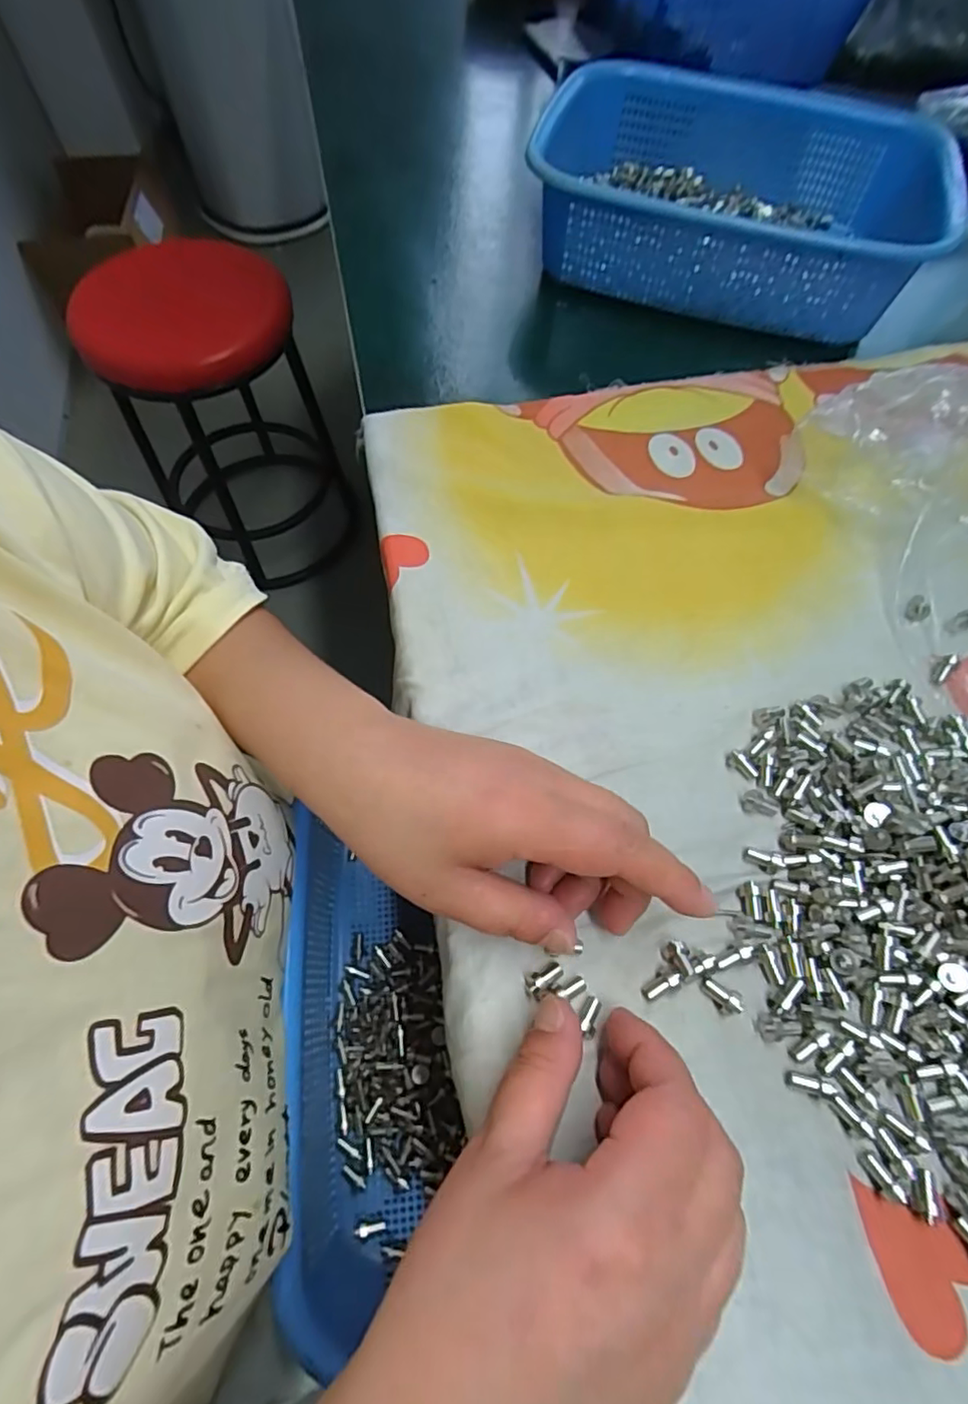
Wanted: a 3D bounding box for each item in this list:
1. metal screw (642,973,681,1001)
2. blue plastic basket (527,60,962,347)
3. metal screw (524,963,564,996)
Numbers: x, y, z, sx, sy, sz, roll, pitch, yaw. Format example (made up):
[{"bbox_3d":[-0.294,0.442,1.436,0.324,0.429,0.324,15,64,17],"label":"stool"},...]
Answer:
[{"bbox_3d":[0.070,0.112,0.233,0.016,0.004,0.007,-34,67,8],"label":"metal screw"},{"bbox_3d":[0.176,-0.366,0.432,0.270,0.074,0.205,12,64,5],"label":"blue plastic basket"},{"bbox_3d":[0.024,0.109,0.233,0.016,0.006,0.008,-20,66,-16],"label":"metal screw"}]

